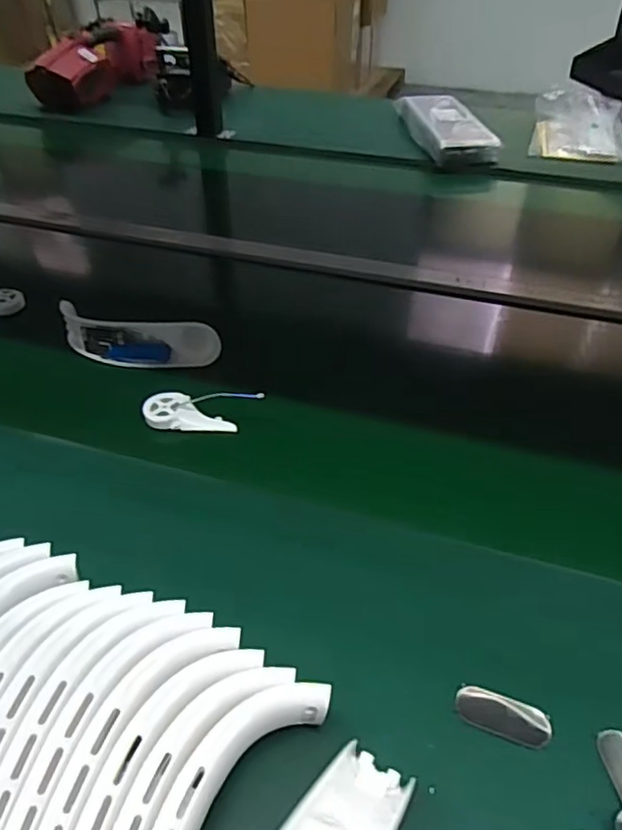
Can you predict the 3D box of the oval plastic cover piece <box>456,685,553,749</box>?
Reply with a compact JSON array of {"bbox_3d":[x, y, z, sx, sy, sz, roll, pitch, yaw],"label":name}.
[{"bbox_3d":[0.125,0.192,0.391,0.059,0.004,0.026,14,43,14],"label":"oval plastic cover piece"}]

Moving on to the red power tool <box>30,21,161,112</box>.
[{"bbox_3d":[-0.489,-0.812,1.421,0.121,0.154,0.358,18,44,18],"label":"red power tool"}]

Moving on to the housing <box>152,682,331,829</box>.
[{"bbox_3d":[-0.059,0.217,0.314,0.045,0.032,0.193,24,46,23],"label":"housing"}]

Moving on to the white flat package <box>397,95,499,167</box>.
[{"bbox_3d":[0.264,-0.570,1.195,0.128,0.042,0.301,-4,42,-6],"label":"white flat package"}]

